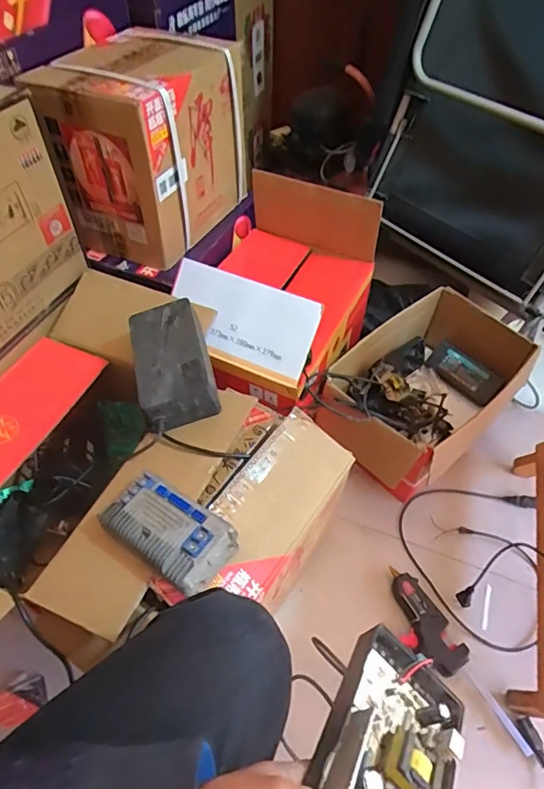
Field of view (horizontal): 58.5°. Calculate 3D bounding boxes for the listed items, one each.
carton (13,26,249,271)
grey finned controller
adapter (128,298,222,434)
[{"bbox_3d":[-0.219,-0.462,0.904,0.217,0.296,0.329,19,54,13],"label":"carton"},{"bbox_3d":[-0.124,0.165,0.588,0.158,0.049,0.086,31,58,22],"label":"grey finned controller"},{"bbox_3d":[-0.152,-0.052,0.742,0.113,0.072,0.194,-13,53,-11],"label":"adapter"}]

